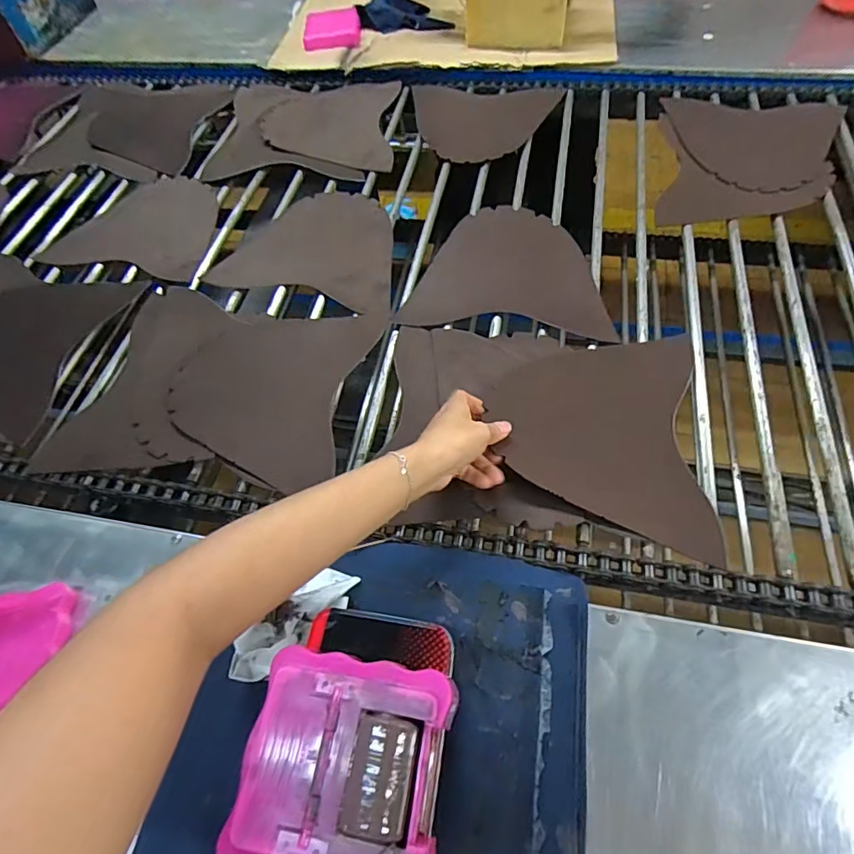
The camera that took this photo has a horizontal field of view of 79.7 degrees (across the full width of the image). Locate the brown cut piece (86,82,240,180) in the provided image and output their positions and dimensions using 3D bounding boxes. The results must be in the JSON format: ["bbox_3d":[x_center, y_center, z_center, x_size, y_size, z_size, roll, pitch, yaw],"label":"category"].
[{"bbox_3d":[-0.519,-0.544,0.911,0.284,0.016,0.250,9,63,10],"label":"brown cut piece"}]

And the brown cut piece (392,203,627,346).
[{"bbox_3d":[0.110,-0.206,0.664,0.244,0.009,0.211,6,63,7],"label":"brown cut piece"}]

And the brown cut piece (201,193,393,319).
[{"bbox_3d":[-0.139,-0.253,0.714,0.243,0.008,0.215,14,62,12],"label":"brown cut piece"}]

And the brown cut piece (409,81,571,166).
[{"bbox_3d":[0.088,-0.498,0.835,0.238,0.010,0.205,7,60,8],"label":"brown cut piece"}]

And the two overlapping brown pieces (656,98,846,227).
[{"bbox_3d":[0.470,-0.391,0.745,0.245,0.012,0.304,9,60,12],"label":"two overlapping brown pieces"}]

